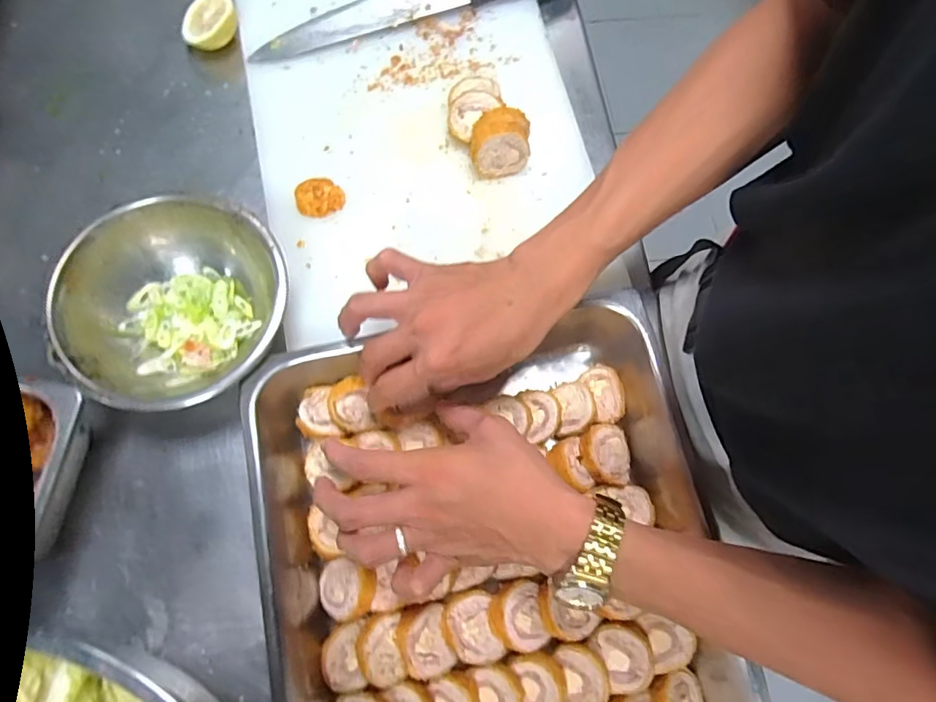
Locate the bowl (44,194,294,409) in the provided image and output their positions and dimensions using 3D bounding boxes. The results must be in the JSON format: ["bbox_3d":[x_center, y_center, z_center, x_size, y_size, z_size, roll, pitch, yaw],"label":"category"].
[{"bbox_3d":[-0.227,-0.034,0.431,0.149,0.073,0.165,10,75,3],"label":"bowl"}]

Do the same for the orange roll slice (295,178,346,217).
[{"bbox_3d":[-0.135,-0.141,0.487,0.042,0.007,0.039,-18,75,-4],"label":"orange roll slice"}]

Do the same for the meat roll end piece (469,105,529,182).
[{"bbox_3d":[0.029,-0.188,0.490,0.051,0.044,0.043,1,74,1],"label":"meat roll end piece"}]

